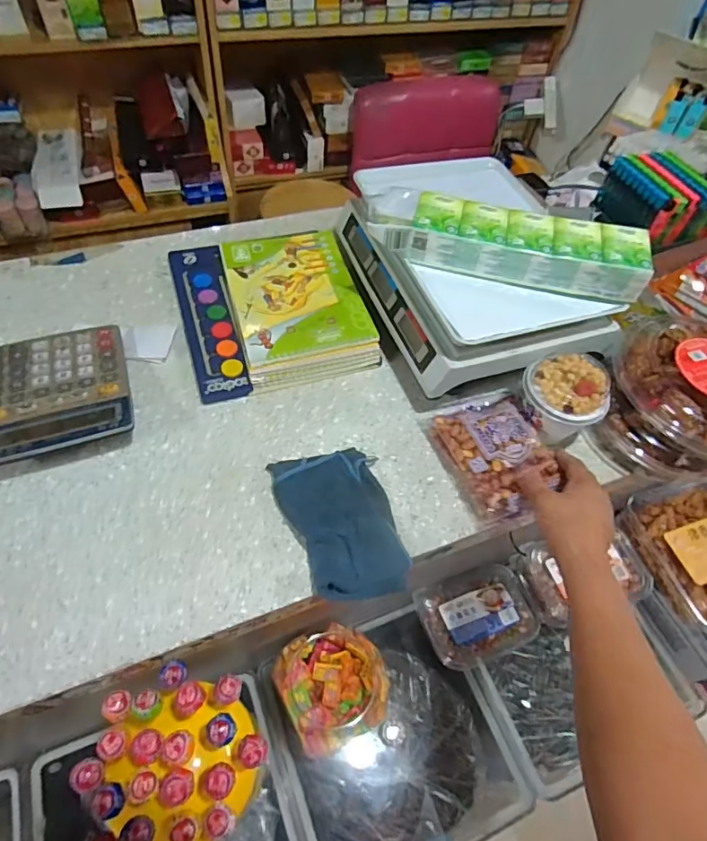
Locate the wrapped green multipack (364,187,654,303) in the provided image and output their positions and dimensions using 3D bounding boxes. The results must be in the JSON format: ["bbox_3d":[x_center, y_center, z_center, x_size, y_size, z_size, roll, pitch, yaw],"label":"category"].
[{"bbox_3d":[0.172,-0.214,0.593,0.324,0.054,0.102,14,55,4],"label":"wrapped green multipack"}]

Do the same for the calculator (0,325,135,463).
[{"bbox_3d":[-0.341,-0.035,0.570,0.160,0.051,0.197,-16,59,-16],"label":"calculator"}]

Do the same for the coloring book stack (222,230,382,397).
[{"bbox_3d":[-0.078,-0.168,0.683,0.165,0.033,0.260,-12,58,-14],"label":"coloring book stack"}]

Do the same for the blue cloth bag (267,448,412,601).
[{"bbox_3d":[-0.014,0.101,0.518,0.111,0.021,0.159,-10,57,-13],"label":"blue cloth bag"}]

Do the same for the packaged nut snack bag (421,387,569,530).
[{"bbox_3d":[0.159,0.033,0.568,0.109,0.045,0.156,-14,59,-12],"label":"packaged nut snack bag"}]

